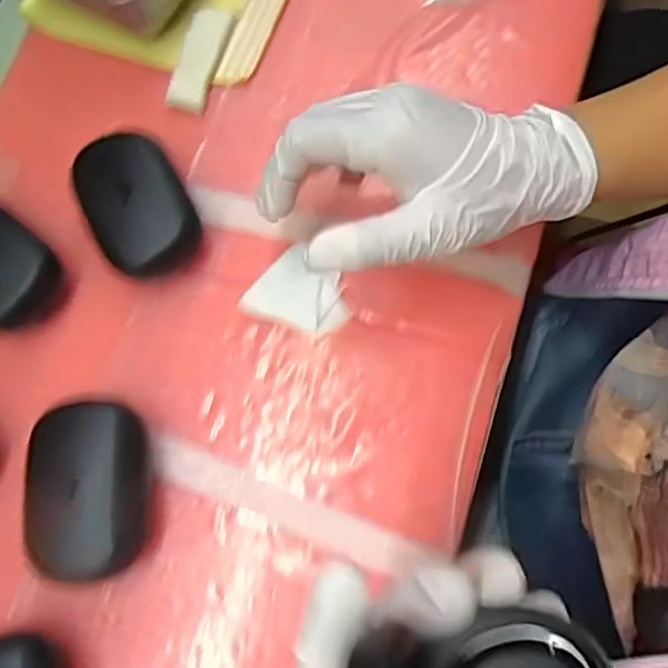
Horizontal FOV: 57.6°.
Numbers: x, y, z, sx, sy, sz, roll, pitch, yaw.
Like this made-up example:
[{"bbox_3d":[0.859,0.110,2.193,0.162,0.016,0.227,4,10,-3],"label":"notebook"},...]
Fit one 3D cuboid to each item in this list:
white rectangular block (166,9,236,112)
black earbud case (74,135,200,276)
[{"bbox_3d":[-0.084,-0.171,0.375,0.026,0.007,0.069,16,76,5],"label":"white rectangular block"},{"bbox_3d":[-0.108,-0.070,0.335,0.052,0.032,0.082,-28,76,-6],"label":"black earbud case"}]

